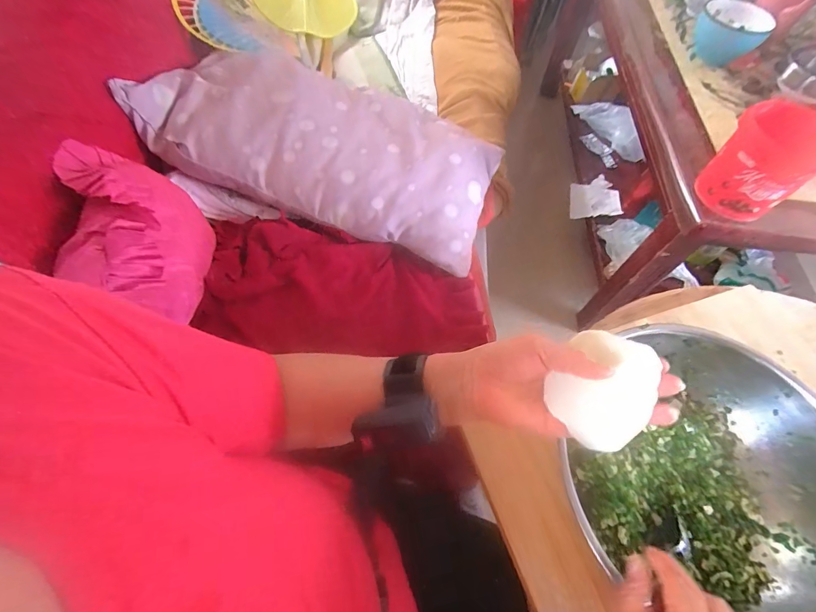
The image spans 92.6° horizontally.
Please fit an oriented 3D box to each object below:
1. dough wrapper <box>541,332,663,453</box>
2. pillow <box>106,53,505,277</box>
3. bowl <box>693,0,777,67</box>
[{"bbox_3d":[0.150,0.064,0.301,0.067,0.008,0.085,26,86,33],"label":"dough wrapper"},{"bbox_3d":[-0.151,-0.301,0.718,0.625,0.118,0.314,18,62,8],"label":"pillow"},{"bbox_3d":[0.704,-0.604,0.857,0.134,0.086,0.127,1,61,-1],"label":"bowl"}]

